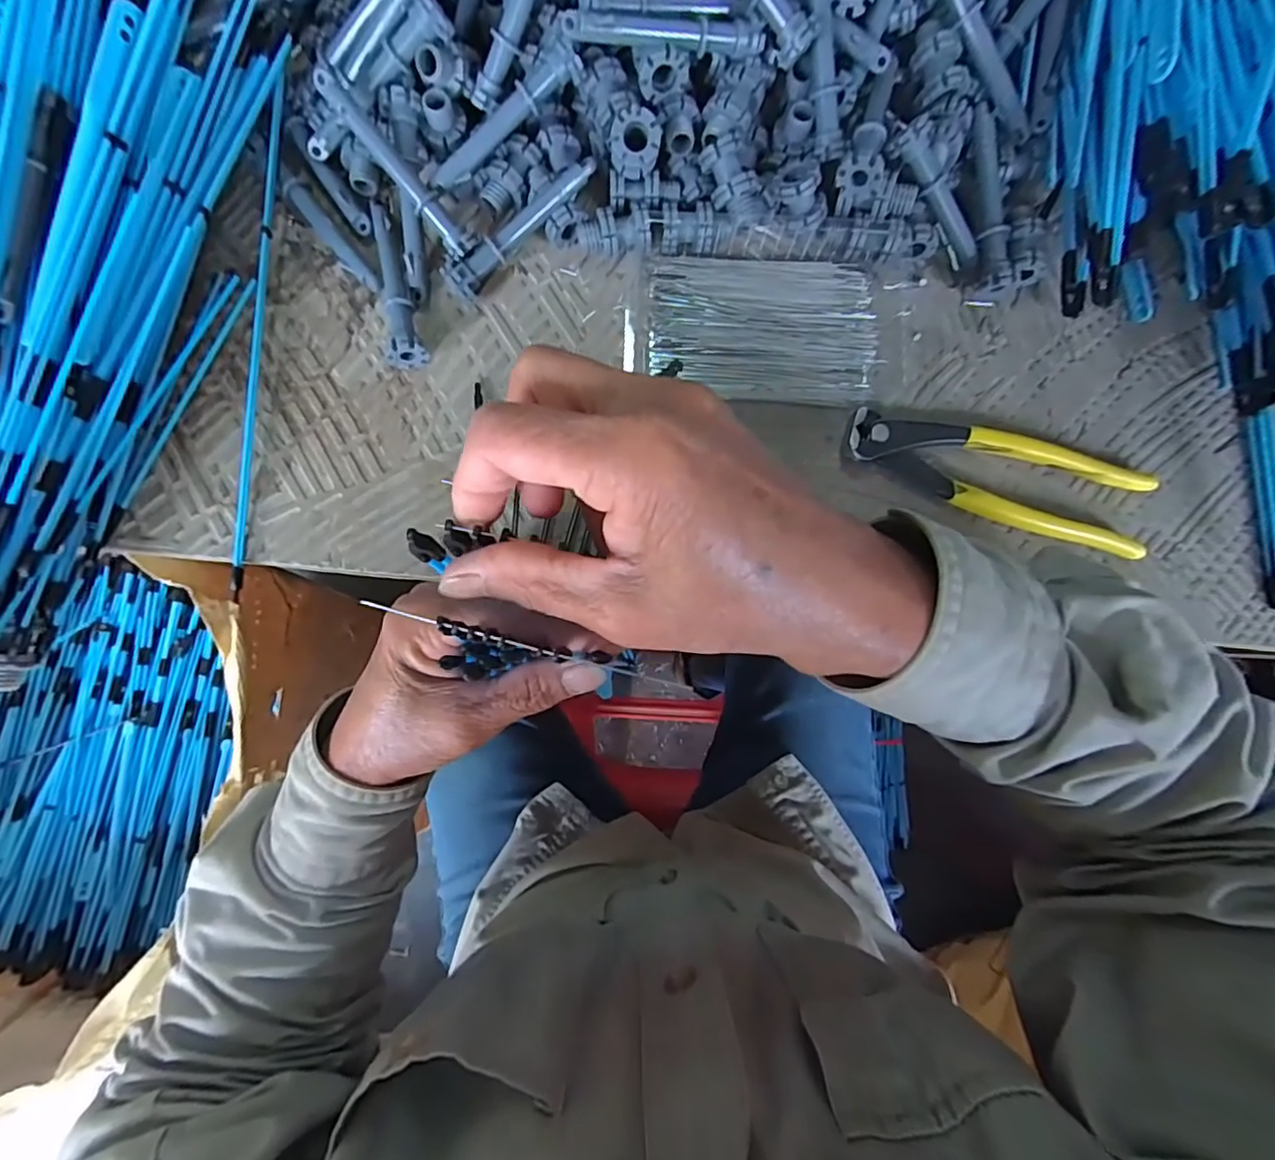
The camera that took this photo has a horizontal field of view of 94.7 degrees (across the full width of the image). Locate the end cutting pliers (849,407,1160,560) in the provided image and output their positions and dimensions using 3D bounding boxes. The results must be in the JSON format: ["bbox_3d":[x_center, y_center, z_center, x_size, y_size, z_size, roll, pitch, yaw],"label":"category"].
[{"bbox_3d":[0.193,-0.060,0.317,0.161,0.013,0.051,18,86,0],"label":"end cutting pliers"}]

